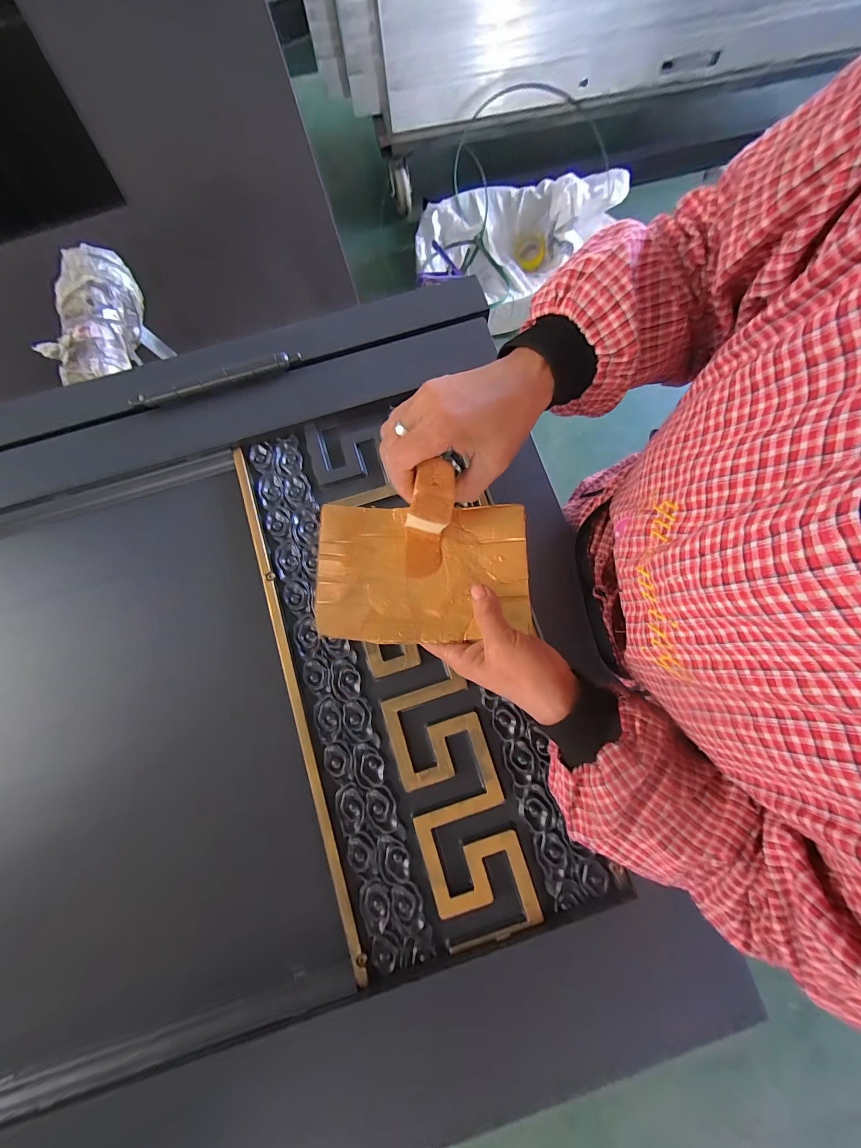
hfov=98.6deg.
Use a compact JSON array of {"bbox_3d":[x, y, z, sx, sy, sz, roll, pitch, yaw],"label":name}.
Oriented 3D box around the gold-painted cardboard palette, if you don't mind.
[{"bbox_3d":[-0.005,-0.002,0.300,0.165,0.017,0.109,-1,80,1],"label":"gold-painted cardboard palette"}]

